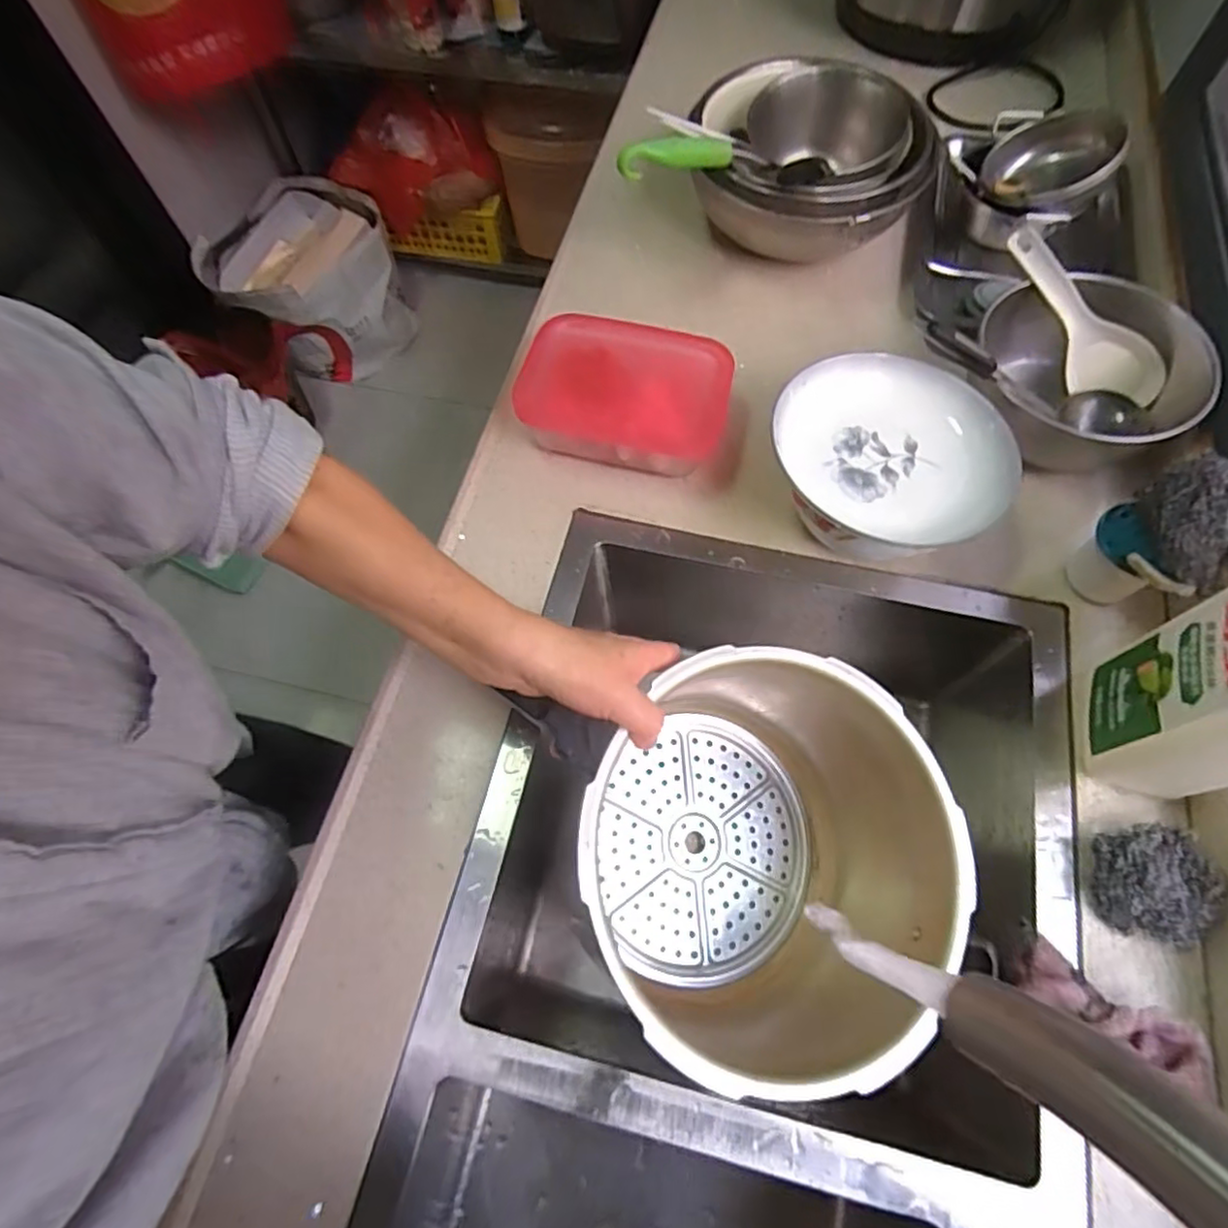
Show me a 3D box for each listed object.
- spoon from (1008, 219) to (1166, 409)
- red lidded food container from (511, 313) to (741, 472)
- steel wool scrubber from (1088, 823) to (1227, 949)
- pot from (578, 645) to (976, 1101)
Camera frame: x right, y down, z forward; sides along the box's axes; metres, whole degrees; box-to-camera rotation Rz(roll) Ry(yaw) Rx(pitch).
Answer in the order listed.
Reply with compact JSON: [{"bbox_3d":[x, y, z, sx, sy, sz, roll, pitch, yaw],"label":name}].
[{"bbox_3d":[0.415,-0.264,0.588,0.188,0.061,0.023,50,31,-4],"label":"spoon"},{"bbox_3d":[0.008,-0.195,0.584,0.183,0.064,0.119,10,68,5],"label":"red lidded food container"},{"bbox_3d":[0.352,0.177,0.431,0.075,0.035,0.071,0,67,1],"label":"steel wool scrubber"},{"bbox_3d":[0.087,0.169,0.480,0.254,0.190,0.257,4,72,-12],"label":"pot"}]

